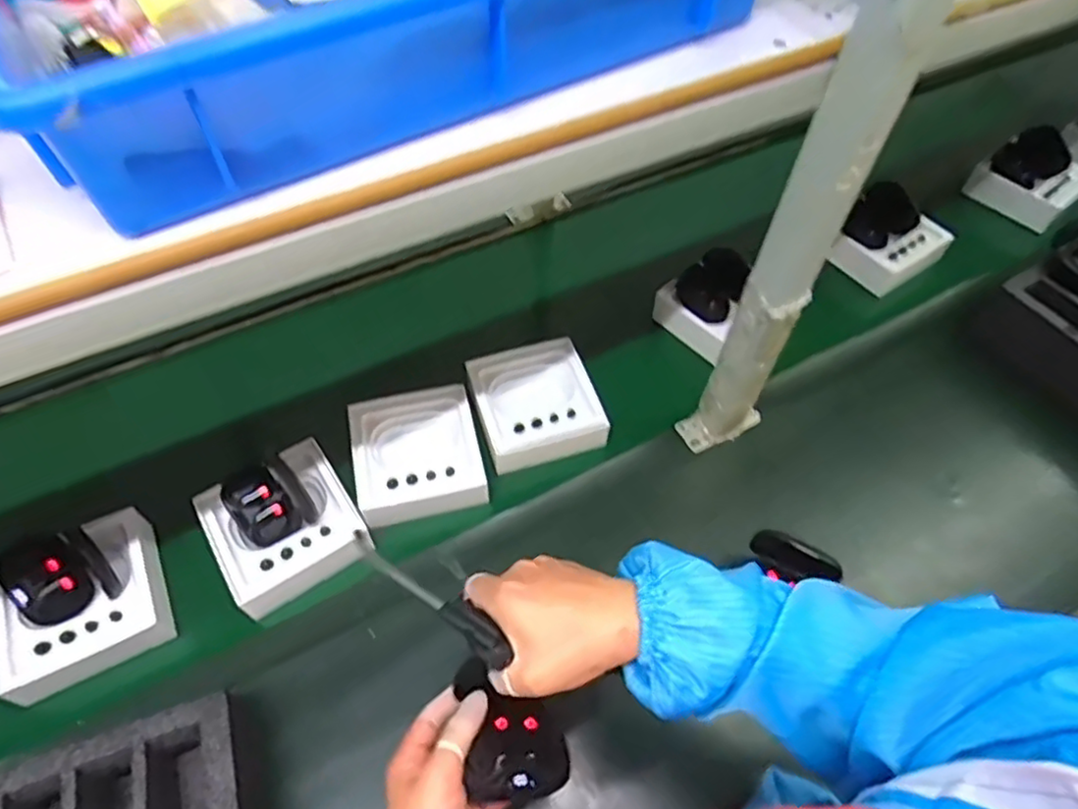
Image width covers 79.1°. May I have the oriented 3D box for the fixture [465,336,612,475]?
[{"bbox_3d":[-0.003,-0.003,0.767,0.132,0.038,0.141,-14,57,-14],"label":"fixture"}]

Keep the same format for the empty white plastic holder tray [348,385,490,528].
[{"bbox_3d":[-0.135,0.057,0.733,0.135,0.049,0.143,-12,57,-12],"label":"empty white plastic holder tray"}]

